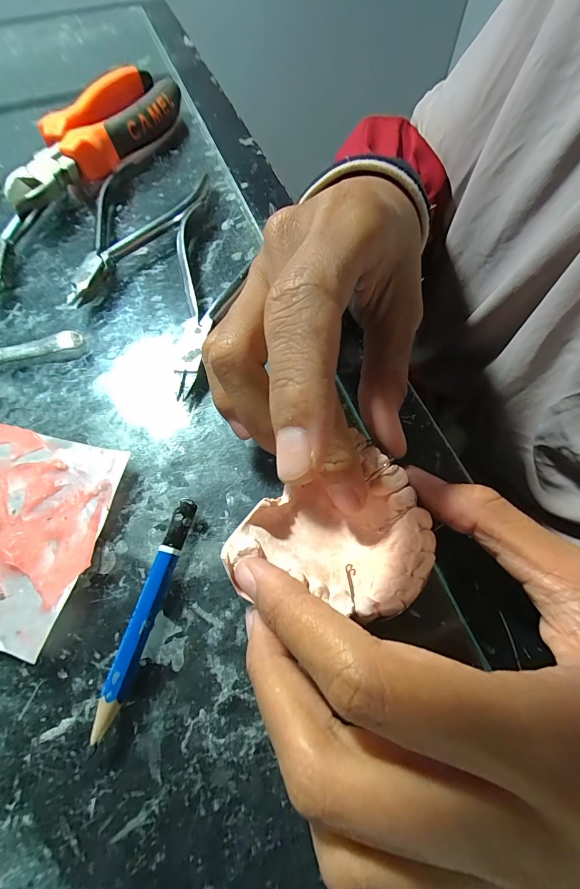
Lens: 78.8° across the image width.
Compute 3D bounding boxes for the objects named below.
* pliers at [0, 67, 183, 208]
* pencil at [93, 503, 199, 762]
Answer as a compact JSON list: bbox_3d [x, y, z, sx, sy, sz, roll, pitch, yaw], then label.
[{"bbox_3d":[-0.125,-0.201,0.229,0.055,0.027,0.155,22,67,10],"label":"pliers"},{"bbox_3d":[-0.048,0.054,0.119,0.010,0.008,0.073,13,66,6],"label":"pencil"}]

